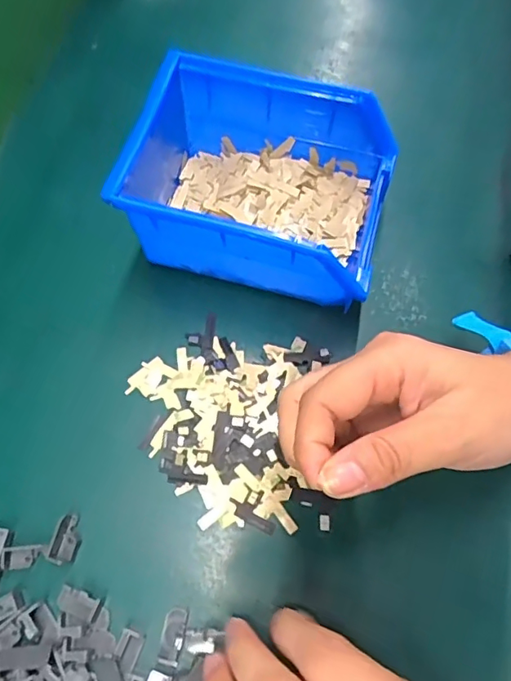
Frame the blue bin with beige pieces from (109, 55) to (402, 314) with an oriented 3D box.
[{"bbox_3d":[-0.006,-0.088,0.299,0.148,0.071,0.103,14,67,8],"label":"blue bin with beige pieces"}]

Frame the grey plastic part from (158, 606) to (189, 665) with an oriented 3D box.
[{"bbox_3d":[-0.038,0.135,0.239,0.011,0.007,0.023,6,49,5],"label":"grey plastic part"}]

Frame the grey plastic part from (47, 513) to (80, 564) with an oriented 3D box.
[{"bbox_3d":[-0.091,0.096,0.254,0.011,0.012,0.022,11,67,7],"label":"grey plastic part"}]

